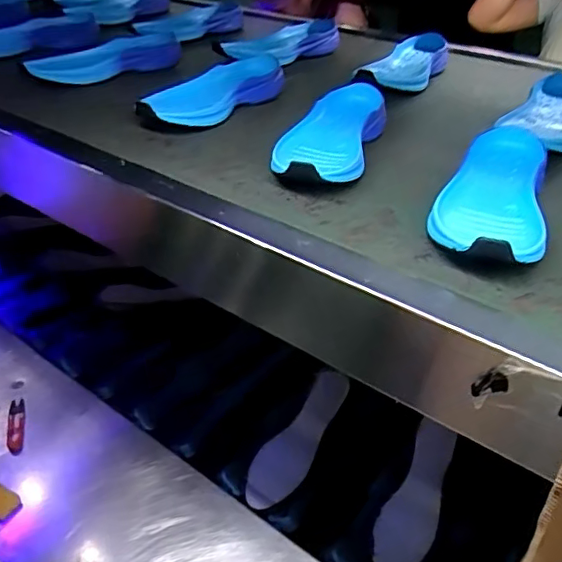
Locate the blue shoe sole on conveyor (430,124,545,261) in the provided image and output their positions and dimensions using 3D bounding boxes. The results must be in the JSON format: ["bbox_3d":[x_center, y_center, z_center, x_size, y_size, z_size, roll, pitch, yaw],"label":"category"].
[{"bbox_3d":[0.193,-0.082,0.514,0.092,0.045,0.247,15,34,14],"label":"blue shoe sole on conveyor"}]

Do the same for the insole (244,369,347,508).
[{"bbox_3d":[0.026,0.232,0.821,0.070,0.010,0.220,27,68,29],"label":"insole"}]

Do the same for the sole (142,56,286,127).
[{"bbox_3d":[-0.089,-0.249,0.733,0.098,0.048,0.234,27,38,30],"label":"sole"}]

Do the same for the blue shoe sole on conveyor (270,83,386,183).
[{"bbox_3d":[0.060,-0.161,0.626,0.095,0.052,0.257,15,33,14],"label":"blue shoe sole on conveyor"}]

